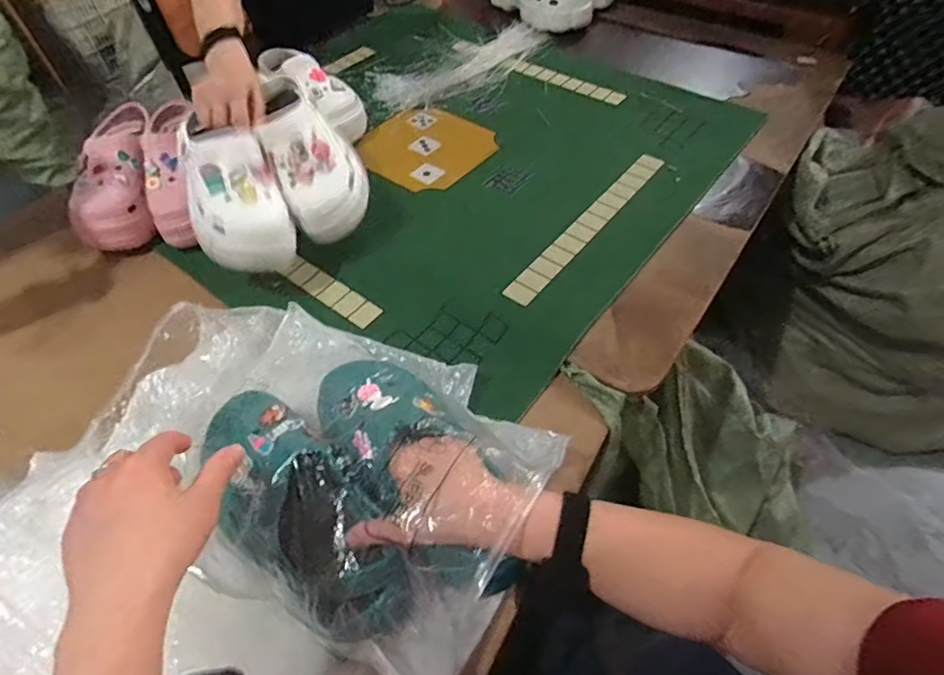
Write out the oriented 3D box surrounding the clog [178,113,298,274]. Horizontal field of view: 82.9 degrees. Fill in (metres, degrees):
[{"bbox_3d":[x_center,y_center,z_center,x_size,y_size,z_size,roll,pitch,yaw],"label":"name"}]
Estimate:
[{"bbox_3d":[-0.307,-0.193,0.690,0.111,0.109,0.205,-18,56,-11],"label":"clog"}]

